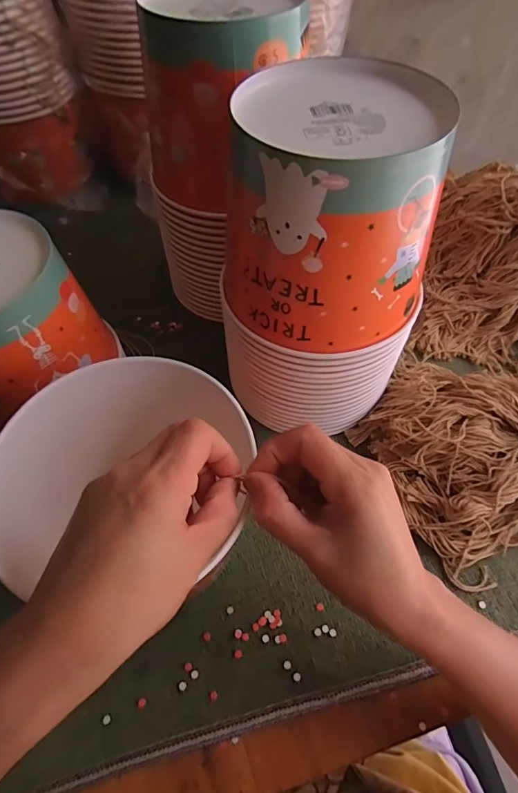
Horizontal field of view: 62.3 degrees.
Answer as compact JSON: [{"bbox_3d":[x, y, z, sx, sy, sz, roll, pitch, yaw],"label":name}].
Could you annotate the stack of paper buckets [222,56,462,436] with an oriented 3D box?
[{"bbox_3d":[0.045,-0.090,0.338,0.138,0.241,0.141,-14,58,-10],"label":"stack of paper buckets"}]

